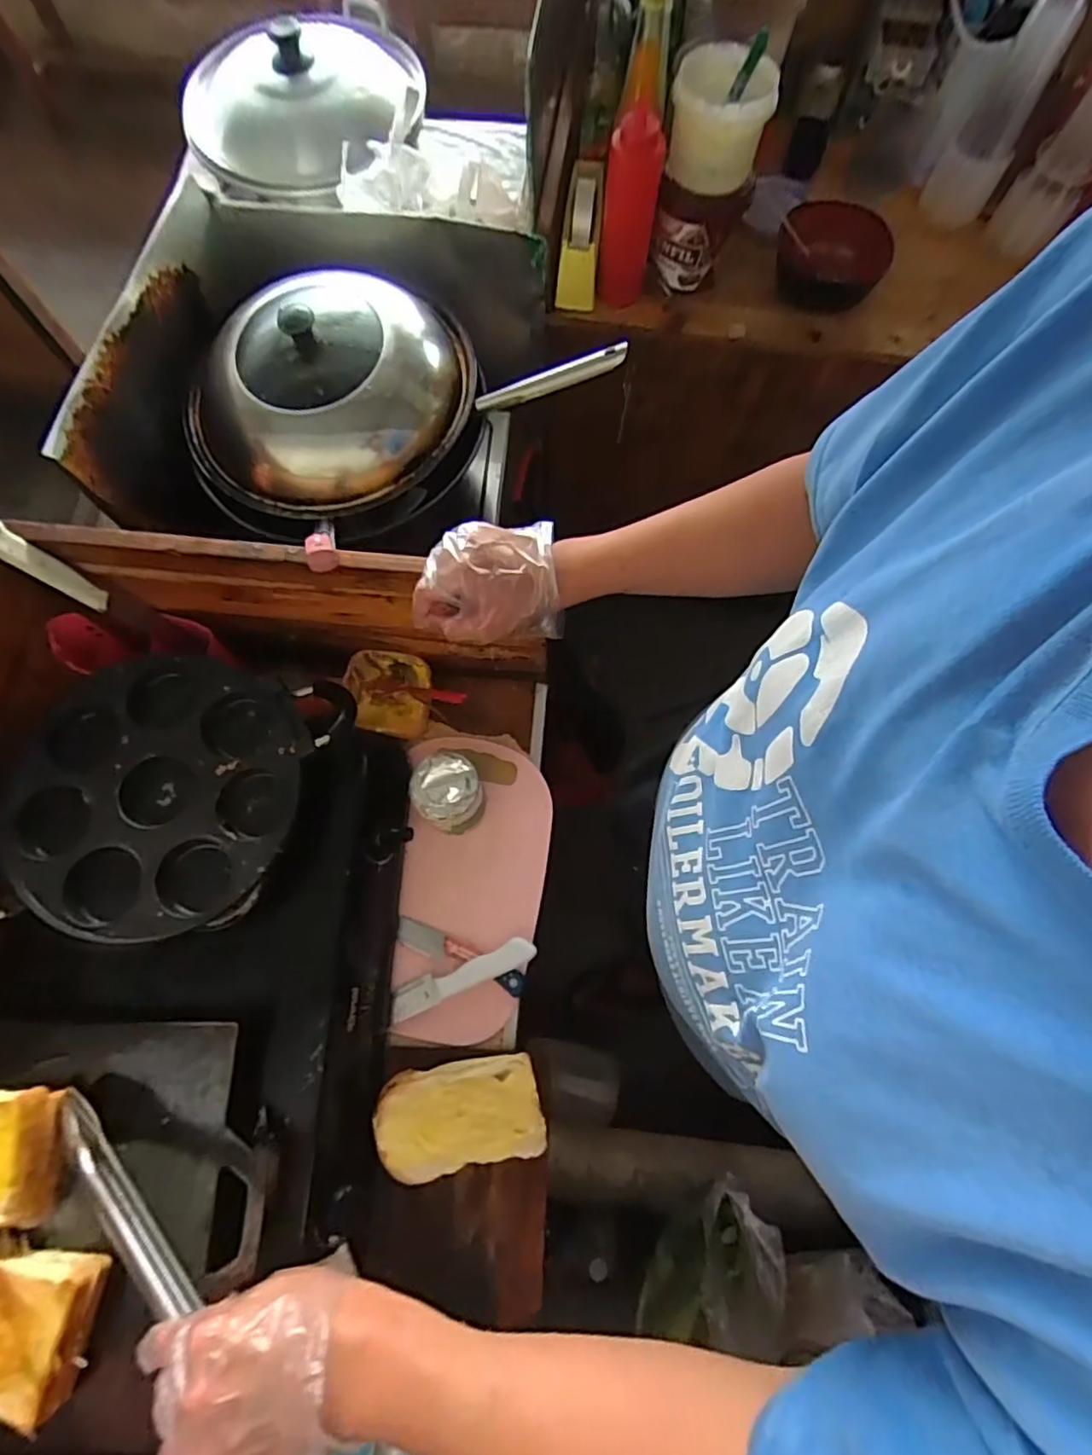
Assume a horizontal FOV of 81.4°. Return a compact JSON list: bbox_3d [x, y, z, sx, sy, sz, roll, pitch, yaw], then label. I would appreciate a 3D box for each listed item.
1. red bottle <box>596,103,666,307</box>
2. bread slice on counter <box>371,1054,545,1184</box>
[{"bbox_3d":[0.105,-0.648,0.808,0.064,0.206,0.053,11,74,3],"label":"red bottle"},{"bbox_3d":[-0.085,0.387,0.631,0.159,0.028,0.092,-10,74,-3],"label":"bread slice on counter"}]

